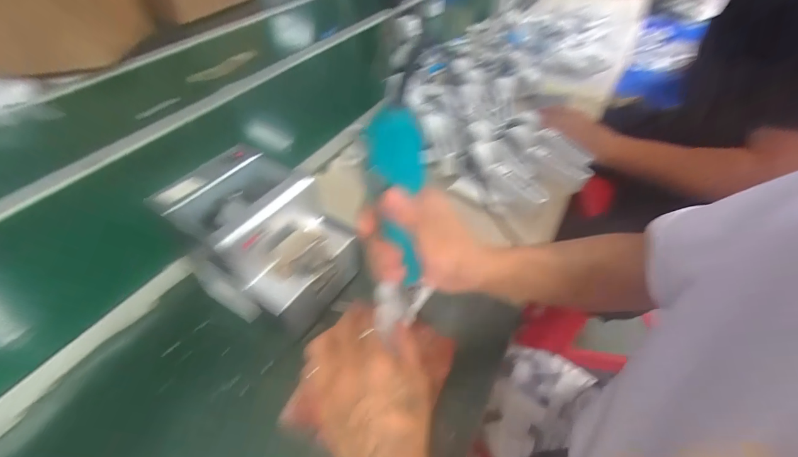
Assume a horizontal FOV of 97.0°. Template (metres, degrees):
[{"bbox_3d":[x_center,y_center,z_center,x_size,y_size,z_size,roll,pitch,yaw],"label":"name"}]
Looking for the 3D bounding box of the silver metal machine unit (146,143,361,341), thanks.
[{"bbox_3d":[-0.155,0.015,0.425,0.183,0.136,0.136,27,53,21],"label":"silver metal machine unit"}]

